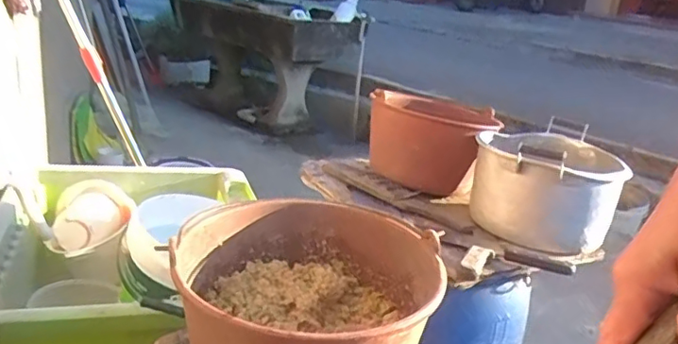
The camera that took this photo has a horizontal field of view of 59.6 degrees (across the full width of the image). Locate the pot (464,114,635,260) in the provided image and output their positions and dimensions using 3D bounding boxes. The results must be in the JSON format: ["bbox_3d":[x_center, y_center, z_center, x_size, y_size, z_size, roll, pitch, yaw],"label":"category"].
[{"bbox_3d":[0.381,0.021,1.101,0.252,0.161,0.270,9,20,16],"label":"pot"}]

